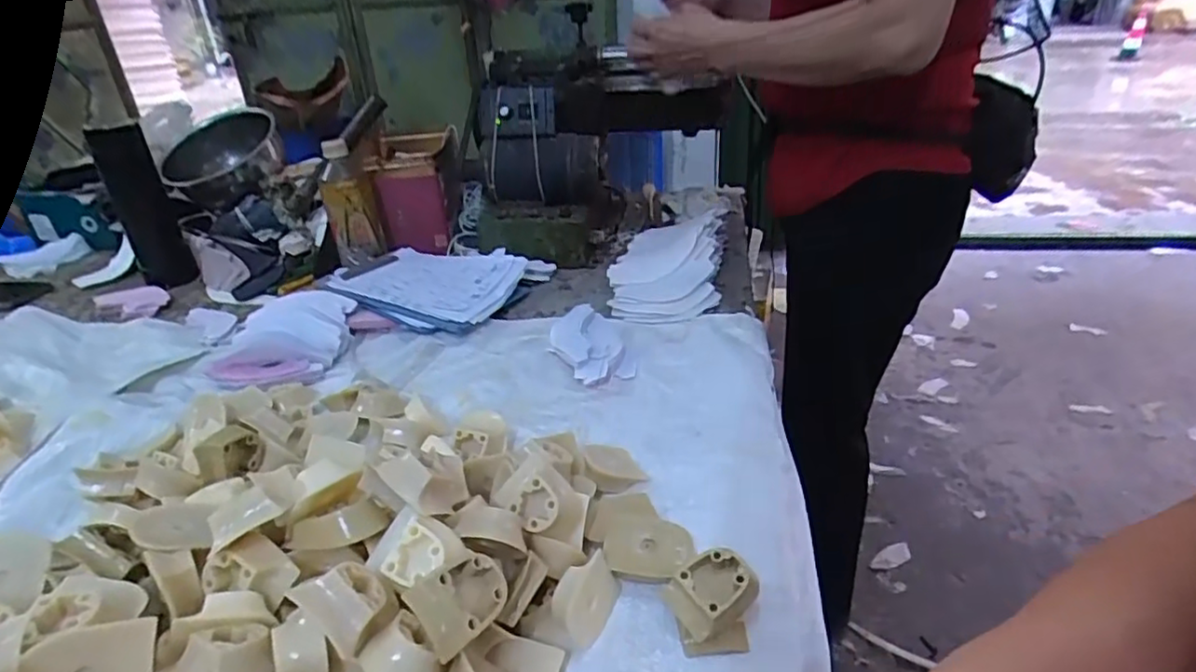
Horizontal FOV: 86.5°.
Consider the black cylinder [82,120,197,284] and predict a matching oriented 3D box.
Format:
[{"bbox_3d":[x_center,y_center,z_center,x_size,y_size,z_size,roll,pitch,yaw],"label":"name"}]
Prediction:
[{"bbox_3d":[-0.608,-0.172,0.855,0.064,0.209,0.054,-21,34,-31],"label":"black cylinder"}]

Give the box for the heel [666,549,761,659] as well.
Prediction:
[{"bbox_3d":[0.070,0.157,0.385,0.057,0.035,0.053,-4,29,-3],"label":"heel"}]

